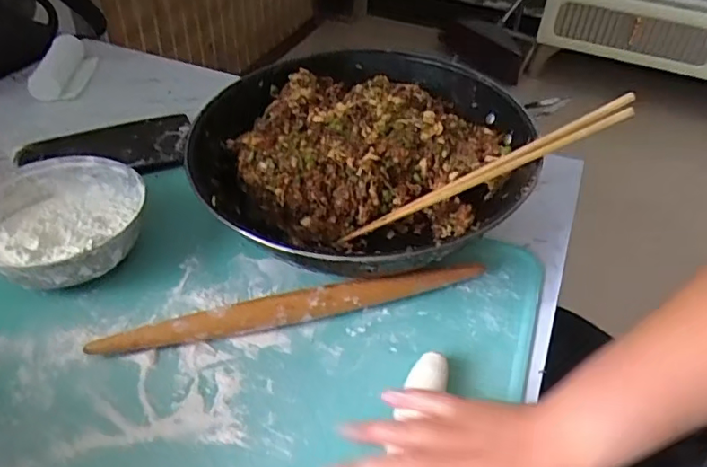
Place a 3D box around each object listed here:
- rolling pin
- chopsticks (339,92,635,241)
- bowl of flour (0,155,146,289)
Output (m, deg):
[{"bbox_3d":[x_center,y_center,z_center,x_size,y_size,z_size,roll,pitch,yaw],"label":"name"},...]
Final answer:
[{"bbox_3d":[-0.042,0.061,0.466,0.315,0.027,0.023,-12,44,-16],"label":"rolling pin"},{"bbox_3d":[0.114,-0.053,0.508,0.271,0.015,0.016,-25,39,17],"label":"chopsticks"},{"bbox_3d":[-0.256,-0.007,0.501,0.151,0.057,0.141,2,42,-1],"label":"bowl of flour"}]

